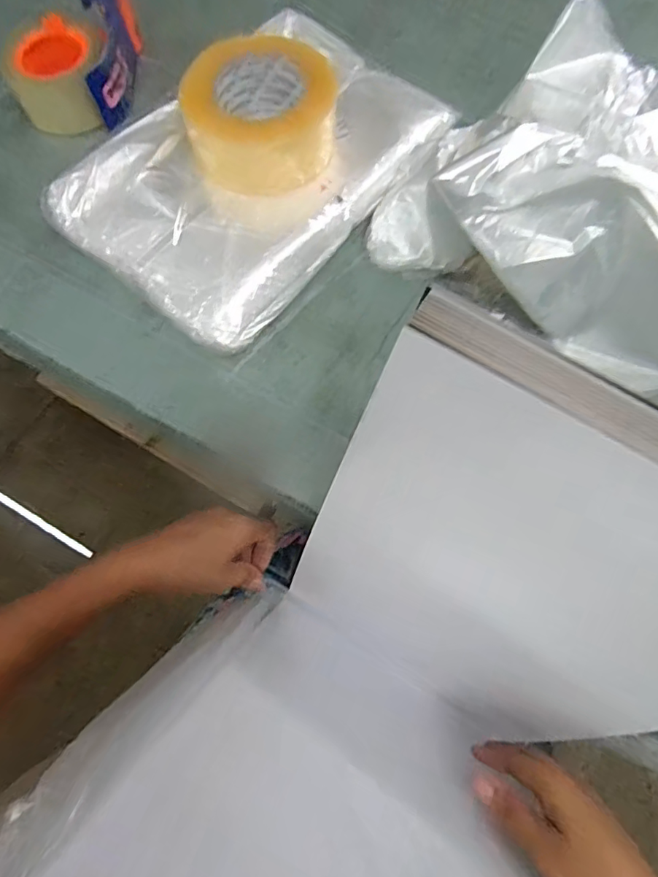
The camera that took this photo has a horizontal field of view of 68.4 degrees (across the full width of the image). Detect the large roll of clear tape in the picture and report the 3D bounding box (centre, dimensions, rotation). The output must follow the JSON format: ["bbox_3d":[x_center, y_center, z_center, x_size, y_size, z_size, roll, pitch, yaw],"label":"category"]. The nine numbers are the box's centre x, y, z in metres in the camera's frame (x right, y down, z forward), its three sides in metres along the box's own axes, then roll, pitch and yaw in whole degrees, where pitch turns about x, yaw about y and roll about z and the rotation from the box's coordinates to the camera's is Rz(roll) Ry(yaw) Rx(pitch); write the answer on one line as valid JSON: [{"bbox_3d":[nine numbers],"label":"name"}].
[{"bbox_3d":[-0.058,-0.279,0.425,0.131,0.072,0.104,-12,73,-3],"label":"large roll of clear tape"}]

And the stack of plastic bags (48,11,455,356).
[{"bbox_3d":[-0.062,-0.253,0.451,0.223,0.055,0.337,38,76,13],"label":"stack of plastic bags"}]

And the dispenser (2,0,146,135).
[{"bbox_3d":[-0.260,-0.394,0.499,0.100,0.058,0.163,-2,71,1],"label":"dispenser"}]

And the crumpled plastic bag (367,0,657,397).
[{"bbox_3d":[0.202,-0.174,0.379,0.298,0.132,0.166,31,75,11],"label":"crumpled plastic bag"}]

